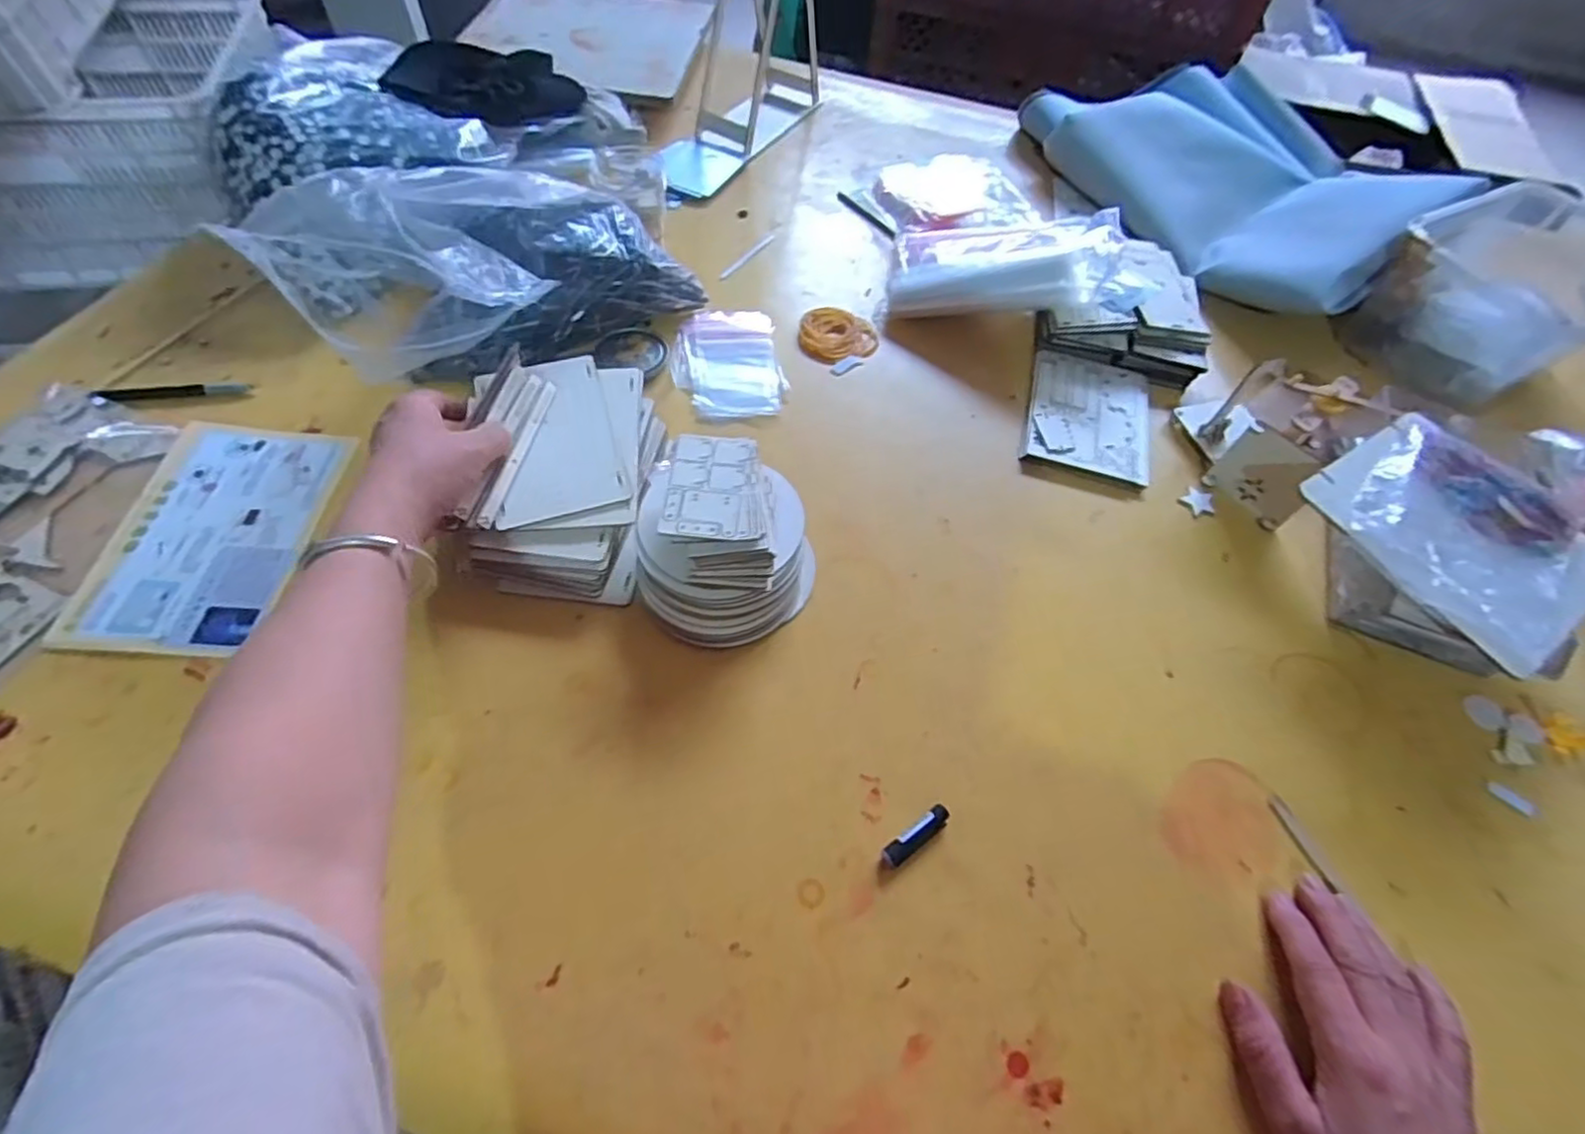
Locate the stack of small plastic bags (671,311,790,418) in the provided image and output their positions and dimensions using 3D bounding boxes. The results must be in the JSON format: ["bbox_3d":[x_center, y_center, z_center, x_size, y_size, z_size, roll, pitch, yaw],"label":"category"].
[{"bbox_3d":[-0.062,-0.200,0.651,0.101,0.006,0.140,-7,59,-9],"label":"stack of small plastic bags"}]

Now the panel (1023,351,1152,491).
[{"bbox_3d":[0.278,-0.147,0.635,0.112,0.010,0.152,15,58,5],"label":"panel"}]

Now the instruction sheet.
[{"bbox_3d":[-0.439,-0.028,0.518,0.136,0.008,0.202,5,58,-6],"label":"instruction sheet"}]

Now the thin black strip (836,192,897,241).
[{"bbox_3d":[0.089,-0.418,0.805,0.012,0.010,0.109,-31,67,-20],"label":"thin black strip"}]

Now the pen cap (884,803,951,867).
[{"bbox_3d":[0.079,0.169,0.426,0.052,0.009,0.013,-32,65,-22],"label":"pen cap"}]

